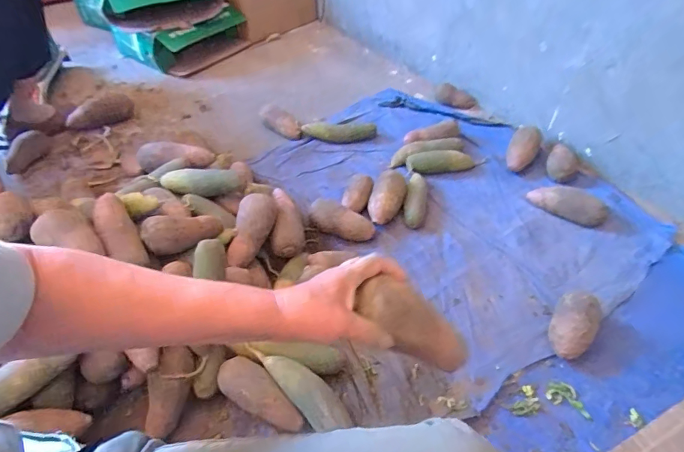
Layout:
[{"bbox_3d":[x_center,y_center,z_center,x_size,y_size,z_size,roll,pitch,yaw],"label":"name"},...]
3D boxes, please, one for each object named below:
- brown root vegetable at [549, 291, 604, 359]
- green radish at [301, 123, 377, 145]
[{"bbox_3d":[0.446,0.192,0.866,0.079,0.073,0.139,31,52,25],"label":"brown root vegetable"},{"bbox_3d":[-0.006,-0.276,1.310,0.219,0.041,0.059,-7,47,-9],"label":"green radish"}]

